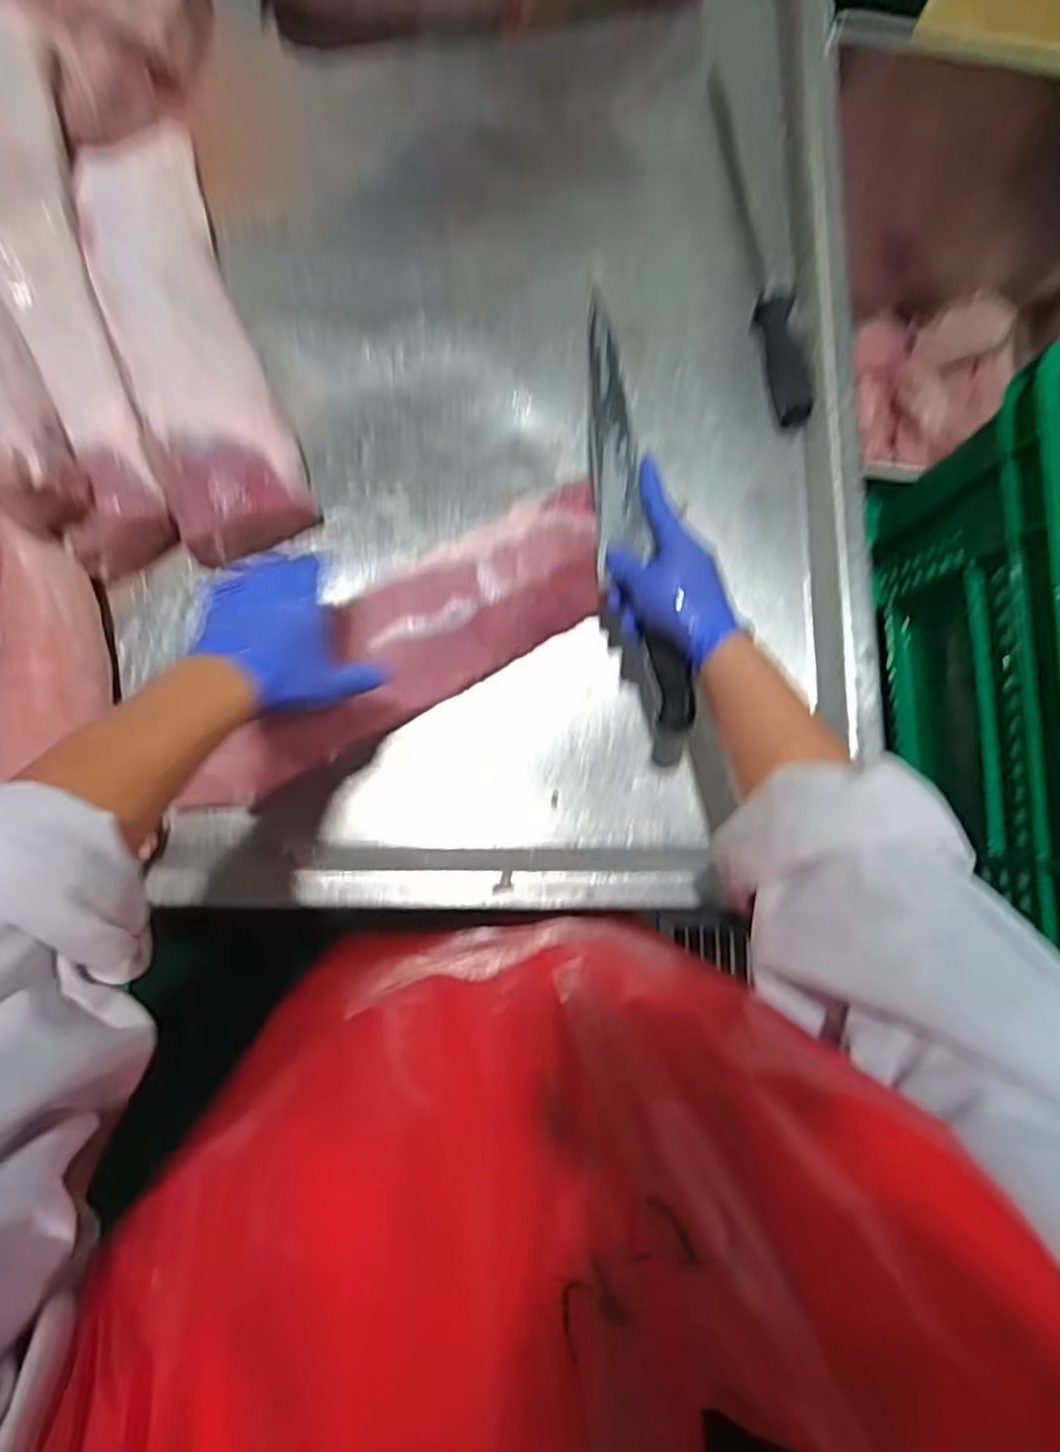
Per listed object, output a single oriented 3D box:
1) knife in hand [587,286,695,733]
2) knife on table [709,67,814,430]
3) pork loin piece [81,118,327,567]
[{"bbox_3d":[0.073,-0.167,0.556,0.045,0.031,0.348,-10,82,-4],"label":"knife in hand"},{"bbox_3d":[0.229,-0.481,0.691,0.037,0.032,0.396,-6,82,-4],"label":"knife on table"},{"bbox_3d":[-0.320,-0.371,0.647,0.121,0.061,0.447,-21,83,-6],"label":"pork loin piece"}]

